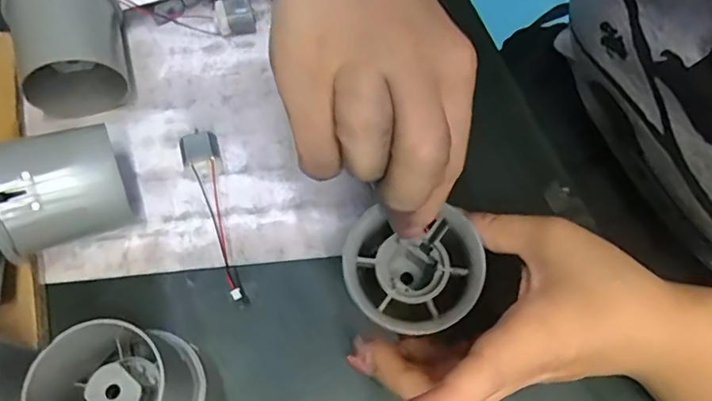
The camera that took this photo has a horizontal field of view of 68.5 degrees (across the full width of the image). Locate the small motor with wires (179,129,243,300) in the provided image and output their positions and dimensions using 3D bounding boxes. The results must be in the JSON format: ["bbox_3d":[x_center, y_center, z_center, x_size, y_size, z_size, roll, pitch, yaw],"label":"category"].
[{"bbox_3d":[-0.069,0.006,0.264,0.019,0.015,0.089,-19,69,-7],"label":"small motor with wires"}]

